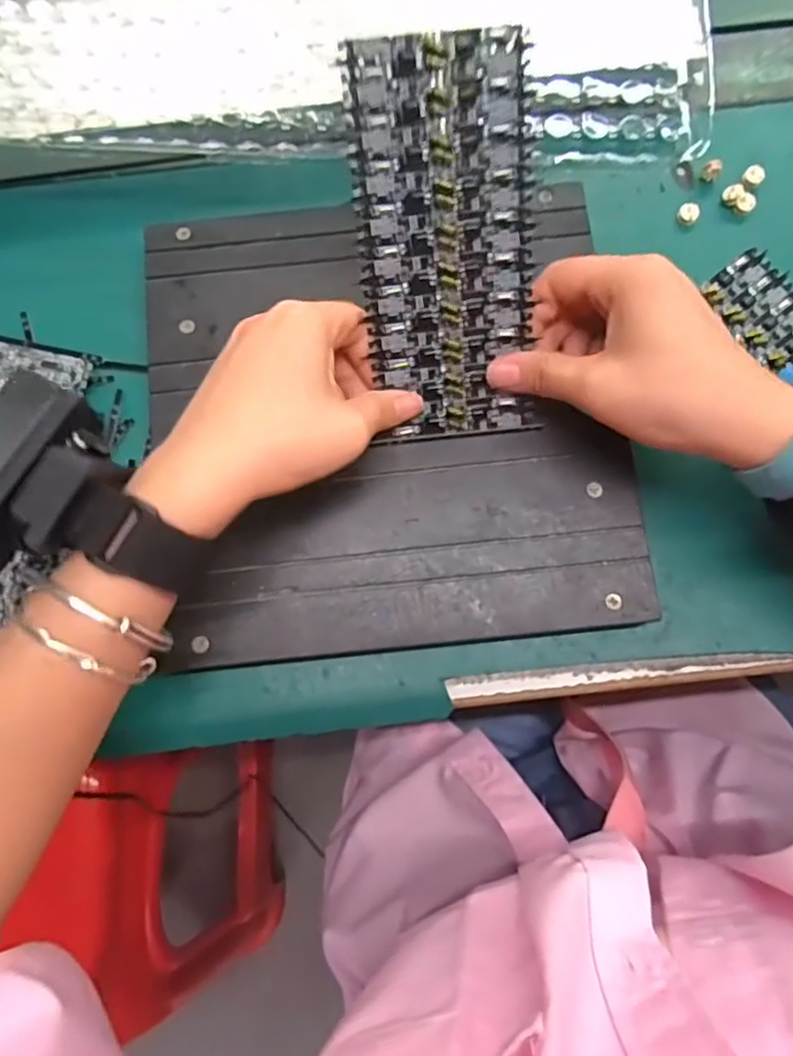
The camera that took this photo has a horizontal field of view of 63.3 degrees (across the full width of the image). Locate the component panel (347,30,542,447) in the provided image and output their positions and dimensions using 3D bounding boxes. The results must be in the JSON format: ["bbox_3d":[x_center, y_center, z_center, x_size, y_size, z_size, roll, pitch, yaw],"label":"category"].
[{"bbox_3d":[0.023,-0.116,0.276,0.072,0.004,0.156,-8,114,0],"label":"component panel"}]

